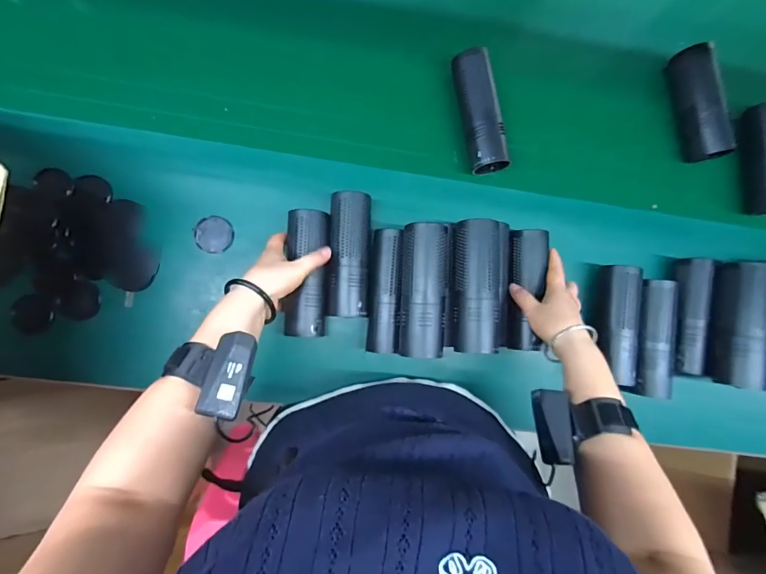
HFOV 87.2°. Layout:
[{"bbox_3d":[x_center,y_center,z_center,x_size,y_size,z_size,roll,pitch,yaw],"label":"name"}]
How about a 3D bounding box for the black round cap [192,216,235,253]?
[{"bbox_3d":[-0.231,-0.072,0.552,0.051,0.006,0.050,0,87,-5],"label":"black round cap"}]

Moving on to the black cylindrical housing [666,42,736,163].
[{"bbox_3d":[0.478,-0.276,0.611,0.045,0.059,0.170,-5,88,-5],"label":"black cylindrical housing"}]

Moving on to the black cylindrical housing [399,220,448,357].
[{"bbox_3d":[0.052,-0.001,0.509,0.056,0.046,0.170,4,87,-5],"label":"black cylindrical housing"}]

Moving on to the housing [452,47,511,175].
[{"bbox_3d":[0.138,-0.239,0.565,0.055,0.043,0.174,-9,88,-5],"label":"housing"}]

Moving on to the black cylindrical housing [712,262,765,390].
[{"bbox_3d":[0.478,0.050,0.539,0.054,0.051,0.164,7,87,-5],"label":"black cylindrical housing"}]

